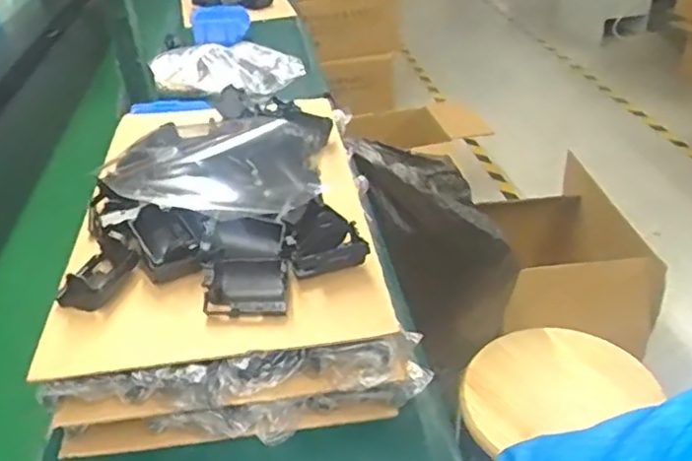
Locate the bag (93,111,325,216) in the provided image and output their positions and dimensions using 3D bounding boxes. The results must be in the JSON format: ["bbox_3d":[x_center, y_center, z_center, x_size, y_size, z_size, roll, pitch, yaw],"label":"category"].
[{"bbox_3d":[-0.146,-0.064,0.675,0.224,0.075,0.129,0,34,6],"label":"bag"}]

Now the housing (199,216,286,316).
[{"bbox_3d":[-0.090,0.030,0.576,0.072,0.050,0.088,-5,34,-2],"label":"housing"}]

